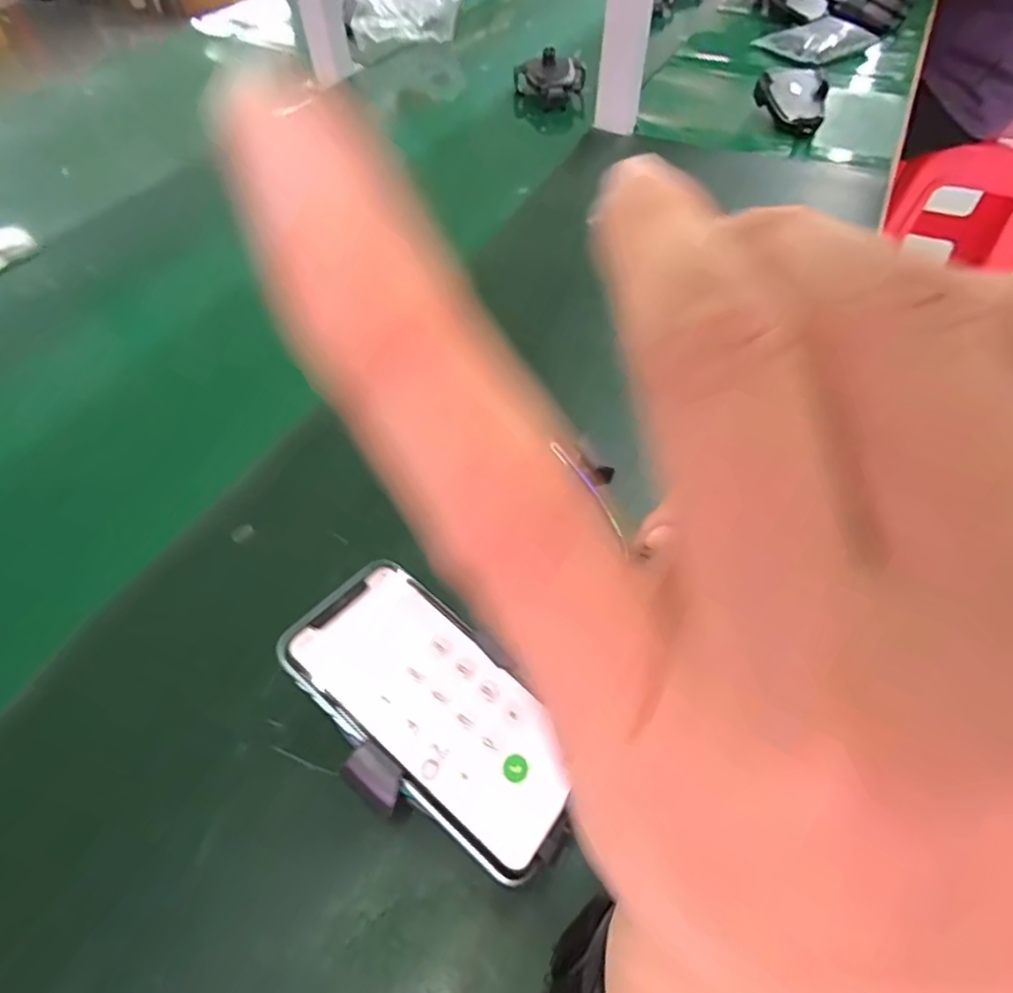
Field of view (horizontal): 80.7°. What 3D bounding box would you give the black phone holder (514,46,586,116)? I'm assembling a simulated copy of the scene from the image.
[{"bbox_3d":[0.058,-0.575,0.821,0.099,0.038,0.098,5,52,3],"label":"black phone holder"}]

